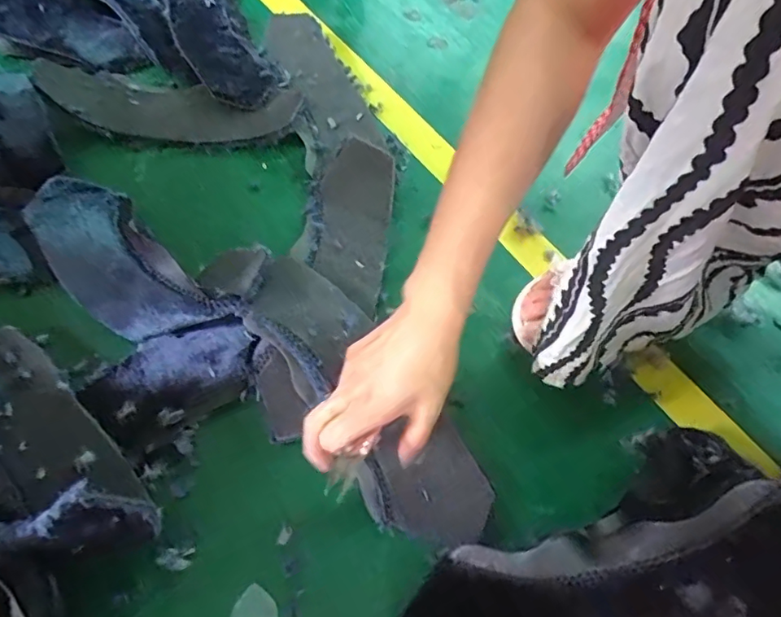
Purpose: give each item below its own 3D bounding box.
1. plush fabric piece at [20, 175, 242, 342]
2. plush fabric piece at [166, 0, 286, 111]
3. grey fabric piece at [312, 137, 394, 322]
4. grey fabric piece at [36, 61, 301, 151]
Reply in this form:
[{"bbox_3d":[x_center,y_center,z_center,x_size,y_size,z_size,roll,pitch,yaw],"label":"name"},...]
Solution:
[{"bbox_3d":[-0.258,-0.048,0.483,0.246,0.041,0.092,41,68,16],"label":"plush fabric piece"},{"bbox_3d":[-0.218,-0.344,0.651,0.095,0.033,0.275,-26,67,-15],"label":"plush fabric piece"},{"bbox_3d":[-0.038,-0.087,0.529,0.074,0.041,0.175,3,63,-1],"label":"grey fabric piece"},{"bbox_3d":[-0.246,-0.239,0.587,0.273,0.039,0.102,2,63,-2],"label":"grey fabric piece"}]

